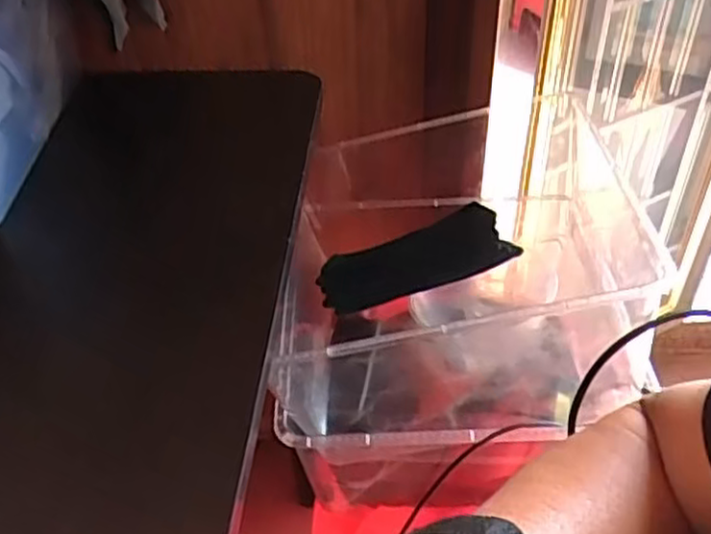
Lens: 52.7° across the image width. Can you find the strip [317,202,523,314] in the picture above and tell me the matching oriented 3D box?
[{"bbox_3d":[0.060,-0.009,0.726,0.194,0.043,0.062,-18,42,4],"label":"strip"}]

